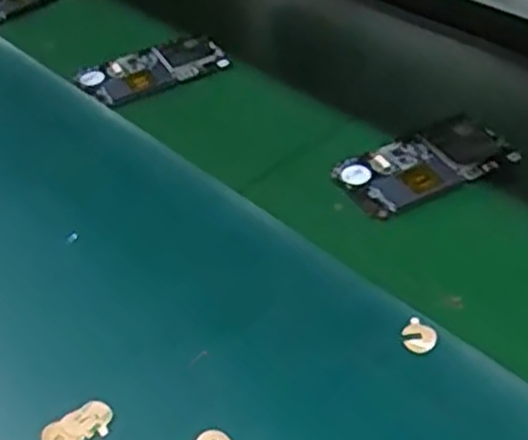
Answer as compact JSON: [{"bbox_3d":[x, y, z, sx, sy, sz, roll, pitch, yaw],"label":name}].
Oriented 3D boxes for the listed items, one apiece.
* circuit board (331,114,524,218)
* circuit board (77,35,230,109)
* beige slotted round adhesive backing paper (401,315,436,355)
[{"bbox_3d":[0.115,-0.043,0.552,0.126,0.004,0.064,-22,44,-19],"label":"circuit board"},{"bbox_3d":[-0.092,-0.131,0.669,0.125,0.006,0.069,-22,44,-19],"label":"circuit board"},{"bbox_3d":[0.085,0.063,0.424,0.018,0.004,0.019,-3,44,3],"label":"beige slotted round adhesive backing paper"}]

